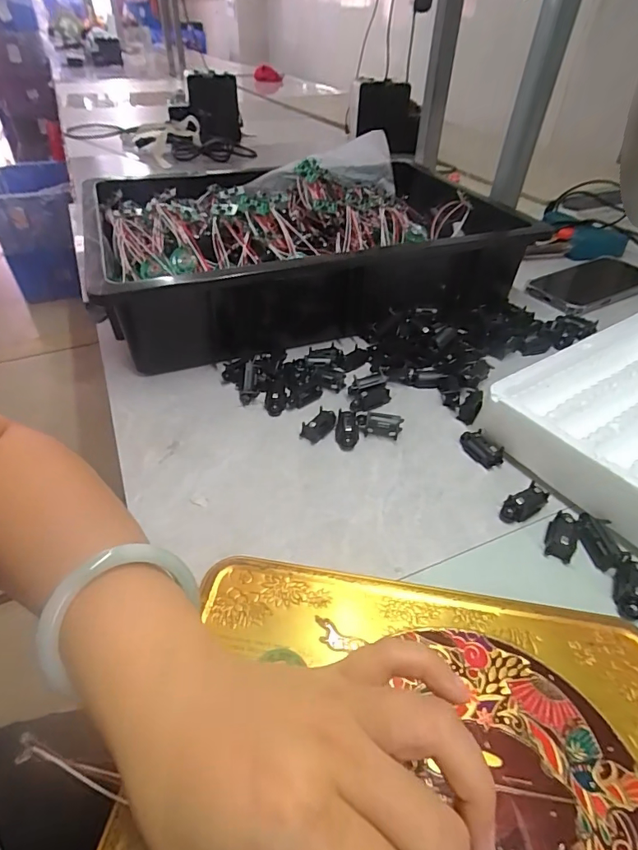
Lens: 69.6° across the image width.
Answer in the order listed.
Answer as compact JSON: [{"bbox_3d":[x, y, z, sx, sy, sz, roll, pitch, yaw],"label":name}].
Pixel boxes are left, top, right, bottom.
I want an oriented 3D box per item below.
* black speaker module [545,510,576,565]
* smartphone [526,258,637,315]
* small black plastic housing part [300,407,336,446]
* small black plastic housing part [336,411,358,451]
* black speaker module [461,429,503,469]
[{"bbox_3d":[0.155,0.068,0.292,0.016,0.012,0.036,20,45,19],"label":"black speaker module"},{"bbox_3d":[0.331,-0.174,0.558,0.169,0.007,0.081,-22,47,-24],"label":"smartphone"},{"bbox_3d":[0.000,0.000,0.365,0.016,0.011,0.033,26,47,25],"label":"small black plastic housing part"},{"bbox_3d":[0.022,0.002,0.360,0.017,0.010,0.036,0,55,2],"label":"small black plastic housing part"},{"bbox_3d":[0.123,0.017,0.349,0.014,0.011,0.036,-18,45,-21],"label":"black speaker module"}]

